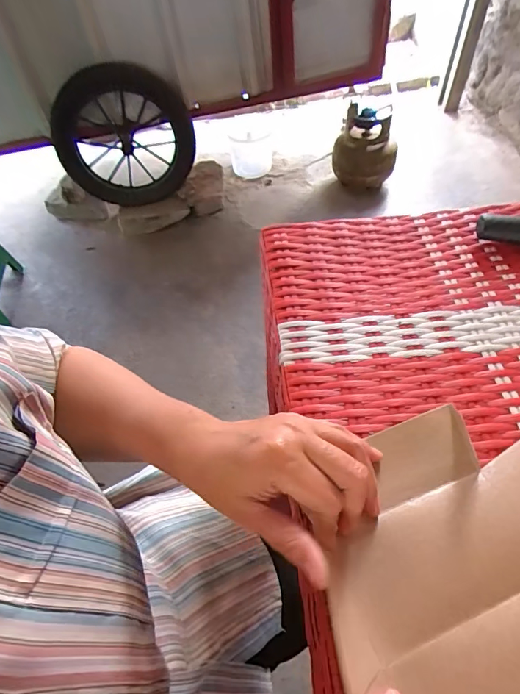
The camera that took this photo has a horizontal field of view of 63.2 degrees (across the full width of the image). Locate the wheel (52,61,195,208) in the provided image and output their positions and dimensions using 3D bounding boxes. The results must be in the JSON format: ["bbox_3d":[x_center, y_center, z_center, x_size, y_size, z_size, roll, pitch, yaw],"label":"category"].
[{"bbox_3d":[-0.456,-0.693,1.410,0.455,0.465,0.087,-11,58,-5],"label":"wheel"}]

